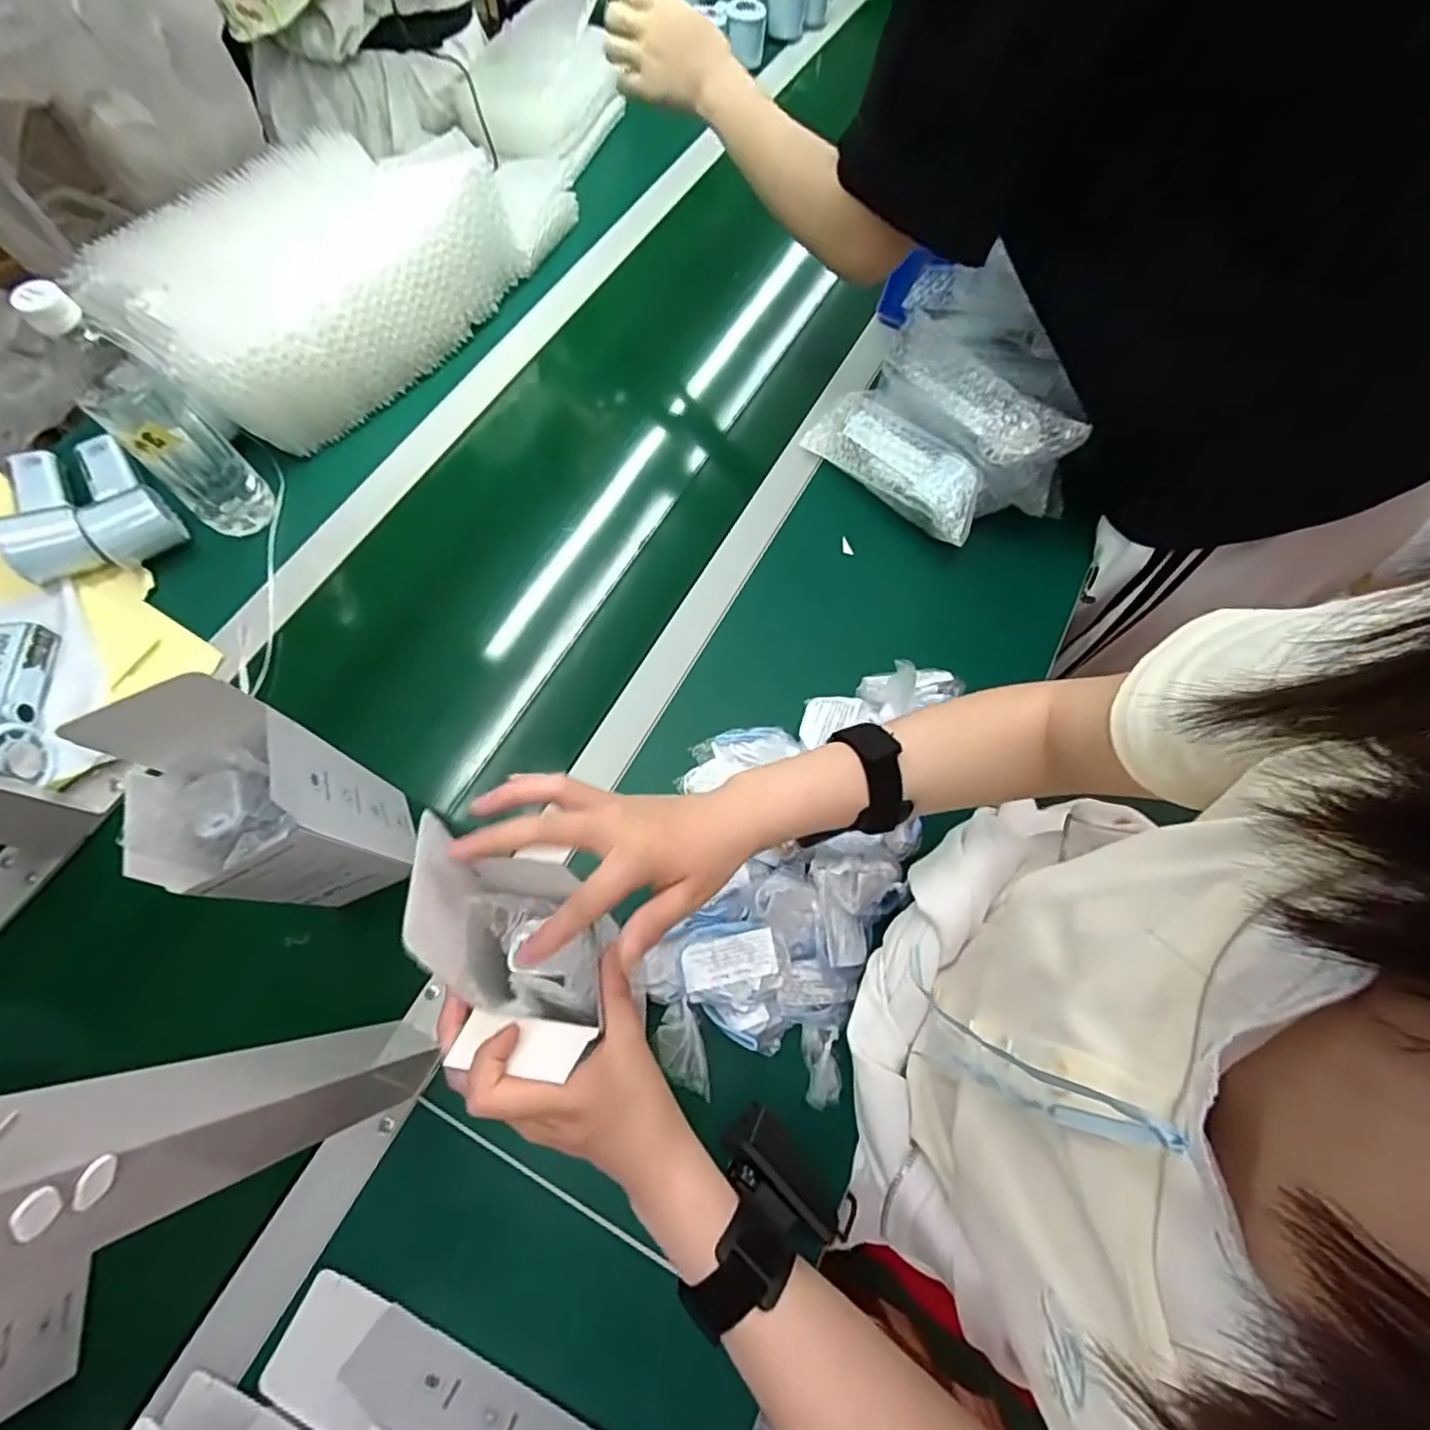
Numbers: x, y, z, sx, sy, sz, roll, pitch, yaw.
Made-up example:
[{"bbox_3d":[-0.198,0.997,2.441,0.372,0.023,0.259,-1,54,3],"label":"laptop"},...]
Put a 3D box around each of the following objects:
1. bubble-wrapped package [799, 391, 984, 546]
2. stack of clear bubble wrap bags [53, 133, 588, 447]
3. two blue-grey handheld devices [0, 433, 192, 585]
[{"bbox_3d":[0.188,-0.250,0.649,0.077,0.040,0.203,-49,64,14],"label":"bubble-wrapped package"},{"bbox_3d":[-0.368,-0.491,0.682,0.198,0.141,0.489,33,67,13],"label":"stack of clear bubble wrap bags"},{"bbox_3d":[-0.595,-0.195,0.596,0.123,0.053,0.165,-39,71,-19],"label":"two blue-grey handheld devices"}]

